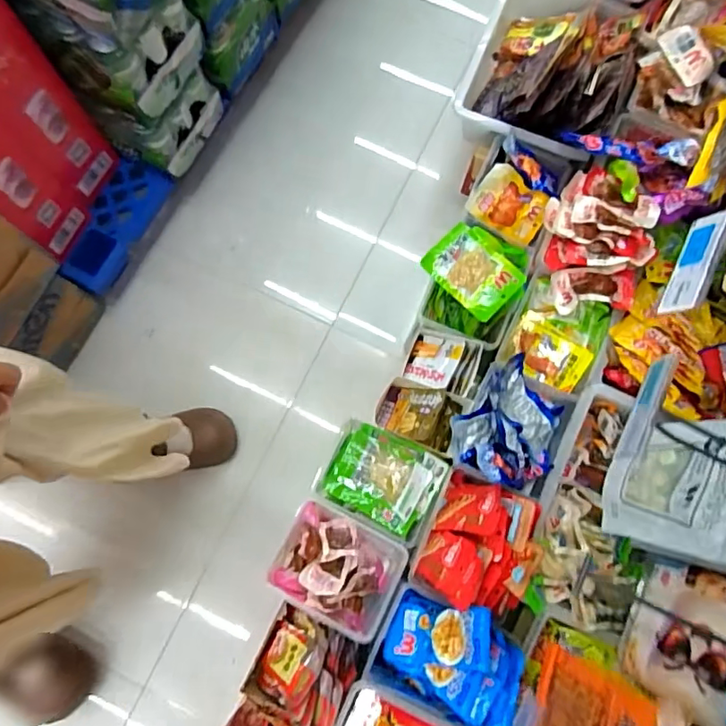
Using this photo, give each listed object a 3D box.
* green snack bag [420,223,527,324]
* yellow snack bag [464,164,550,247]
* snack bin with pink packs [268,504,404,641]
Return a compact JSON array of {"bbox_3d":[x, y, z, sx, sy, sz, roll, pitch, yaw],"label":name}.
[{"bbox_3d":[0.196,-0.163,0.954,0.161,0.049,0.126,42,80,7],"label":"green snack bag"},{"bbox_3d":[0.268,-0.286,0.988,0.134,0.022,0.102,32,102,-2],"label":"yellow snack bag"},{"bbox_3d":[-0.036,0.341,0.917,0.205,0.117,0.160,25,79,4],"label":"snack bin with pink packs"}]

